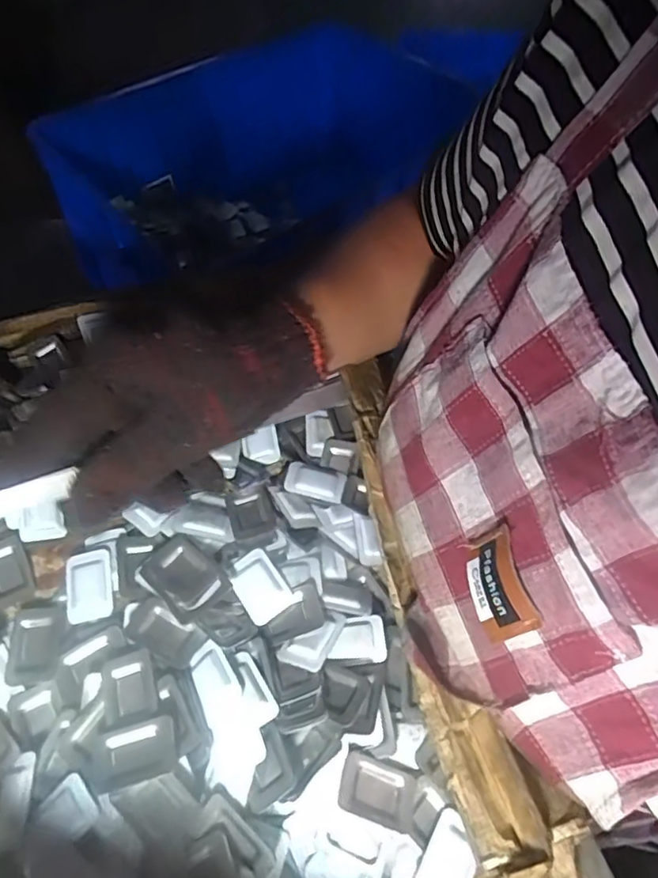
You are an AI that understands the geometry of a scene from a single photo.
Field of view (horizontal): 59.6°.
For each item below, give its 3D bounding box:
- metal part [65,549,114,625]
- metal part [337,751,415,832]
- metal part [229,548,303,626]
[{"bbox_3d":[-0.140,0.085,0.335,0.026,0.008,0.039,-11,58,-9],"label":"metal part"},{"bbox_3d":[0.023,0.175,0.286,0.040,0.012,0.026,24,50,-9],"label":"metal part"},{"bbox_3d":[-0.039,0.084,0.333,0.029,0.010,0.040,-28,62,-19],"label":"metal part"}]

